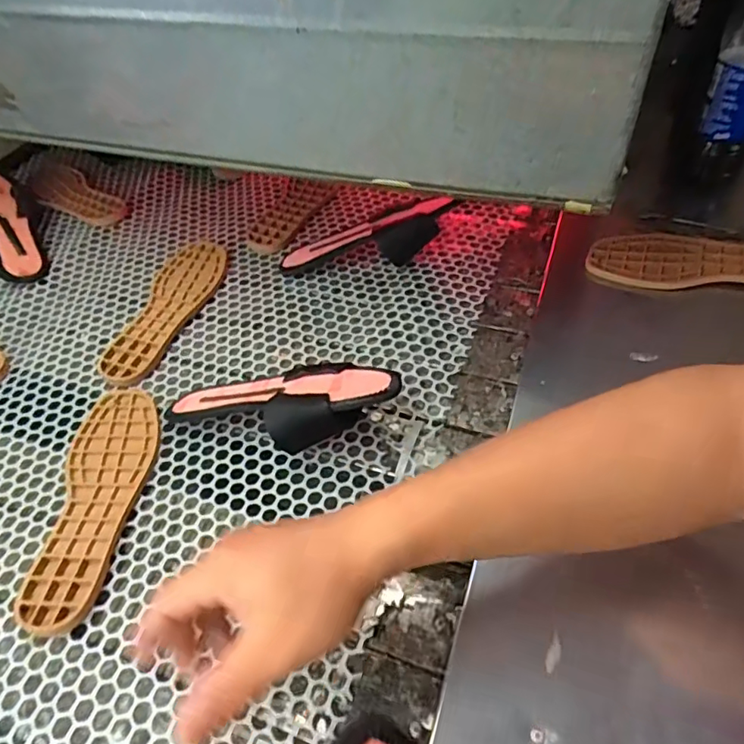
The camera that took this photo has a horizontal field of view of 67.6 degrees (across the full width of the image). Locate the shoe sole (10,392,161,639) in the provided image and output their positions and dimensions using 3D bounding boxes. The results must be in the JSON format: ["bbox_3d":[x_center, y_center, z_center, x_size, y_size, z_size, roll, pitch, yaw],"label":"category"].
[{"bbox_3d":[-0.237,0.102,0.483,0.078,0.013,0.231,-6,49,1],"label":"shoe sole"}]

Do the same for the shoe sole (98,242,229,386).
[{"bbox_3d":[-0.237,-0.078,0.644,0.076,0.011,0.229,8,51,12],"label":"shoe sole"}]

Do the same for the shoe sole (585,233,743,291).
[{"bbox_3d":[0.336,-0.114,0.559,0.217,0.014,0.081,6,51,19],"label":"shoe sole"}]

